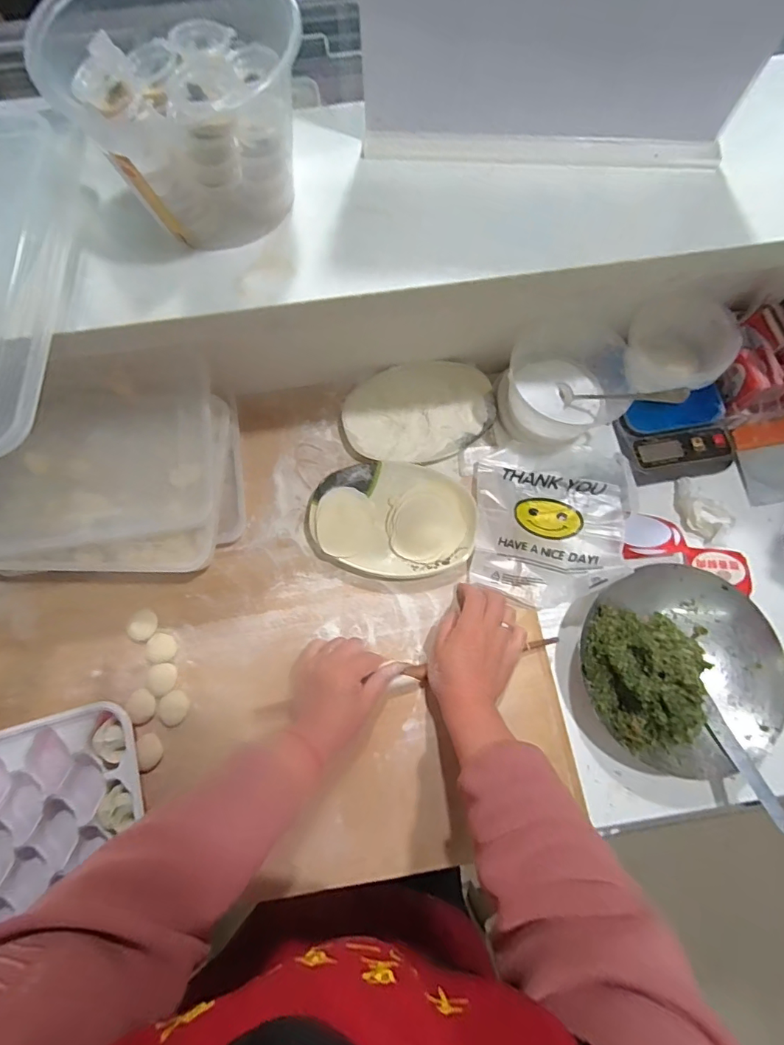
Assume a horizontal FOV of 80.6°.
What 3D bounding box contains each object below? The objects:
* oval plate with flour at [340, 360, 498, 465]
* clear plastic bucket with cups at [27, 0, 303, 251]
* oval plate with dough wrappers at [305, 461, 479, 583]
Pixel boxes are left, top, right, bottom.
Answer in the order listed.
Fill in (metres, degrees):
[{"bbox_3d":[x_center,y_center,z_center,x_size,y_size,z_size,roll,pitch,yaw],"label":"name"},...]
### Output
[{"bbox_3d":[0.034,-0.142,0.605,0.194,0.028,0.138,-24,75,-9],"label":"oval plate with flour"},{"bbox_3d":[-0.142,-0.297,0.337,0.136,0.113,0.146,0,74,0],"label":"clear plastic bucket with cups"},{"bbox_3d":[0.000,-0.001,0.561,0.193,0.033,0.137,11,73,1],"label":"oval plate with dough wrappers"}]

